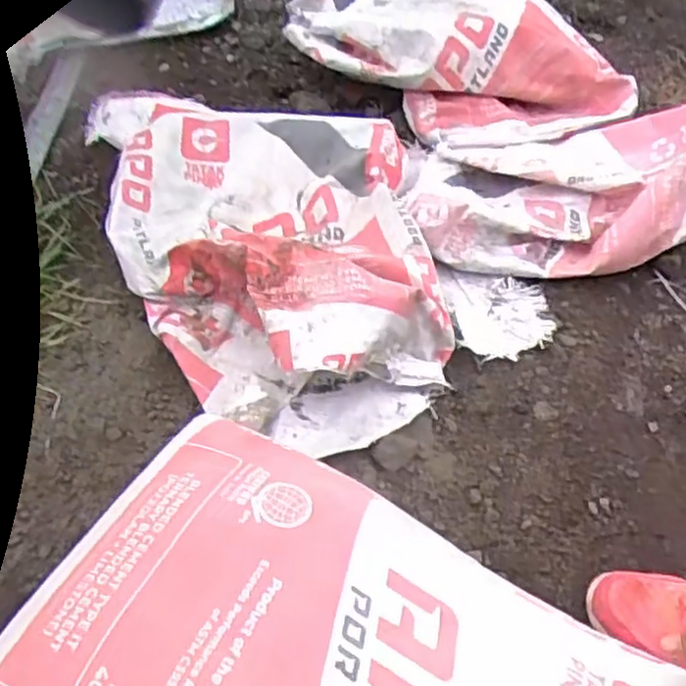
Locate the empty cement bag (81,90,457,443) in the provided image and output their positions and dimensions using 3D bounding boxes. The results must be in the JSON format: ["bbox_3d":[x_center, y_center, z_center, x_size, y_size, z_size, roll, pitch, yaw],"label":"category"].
[{"bbox_3d":[-0.092,-0.160,0.993,0.407,0.113,0.657,-14,55,-15],"label":"empty cement bag"}]

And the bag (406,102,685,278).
[{"bbox_3d":[0.326,-0.242,1.071,0.477,0.185,0.251,-2,53,-6],"label":"bag"}]

